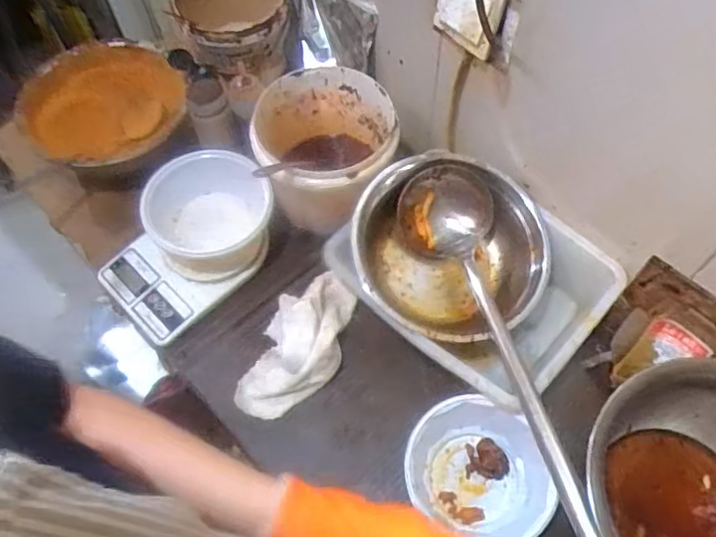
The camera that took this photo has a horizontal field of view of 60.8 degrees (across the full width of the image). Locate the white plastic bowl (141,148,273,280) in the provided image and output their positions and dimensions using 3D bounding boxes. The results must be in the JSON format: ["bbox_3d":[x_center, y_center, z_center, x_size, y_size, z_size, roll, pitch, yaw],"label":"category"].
[{"bbox_3d":[-0.204,-0.074,0.840,0.169,0.075,0.175,0,61,1],"label":"white plastic bowl"}]

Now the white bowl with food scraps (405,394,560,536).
[{"bbox_3d":[0.137,0.231,0.695,0.163,0.060,0.146,21,63,12],"label":"white bowl with food scraps"}]

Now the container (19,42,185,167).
[{"bbox_3d":[-0.395,-0.253,0.943,0.236,0.069,0.224,36,67,19],"label":"container"}]

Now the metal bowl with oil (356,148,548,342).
[{"bbox_3d":[0.112,-0.019,0.786,0.217,0.108,0.237,0,61,1],"label":"metal bowl with oil"}]

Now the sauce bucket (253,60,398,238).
[{"bbox_3d":[-0.045,-0.159,0.849,0.182,0.137,0.198,0,61,1],"label":"sauce bucket"}]

